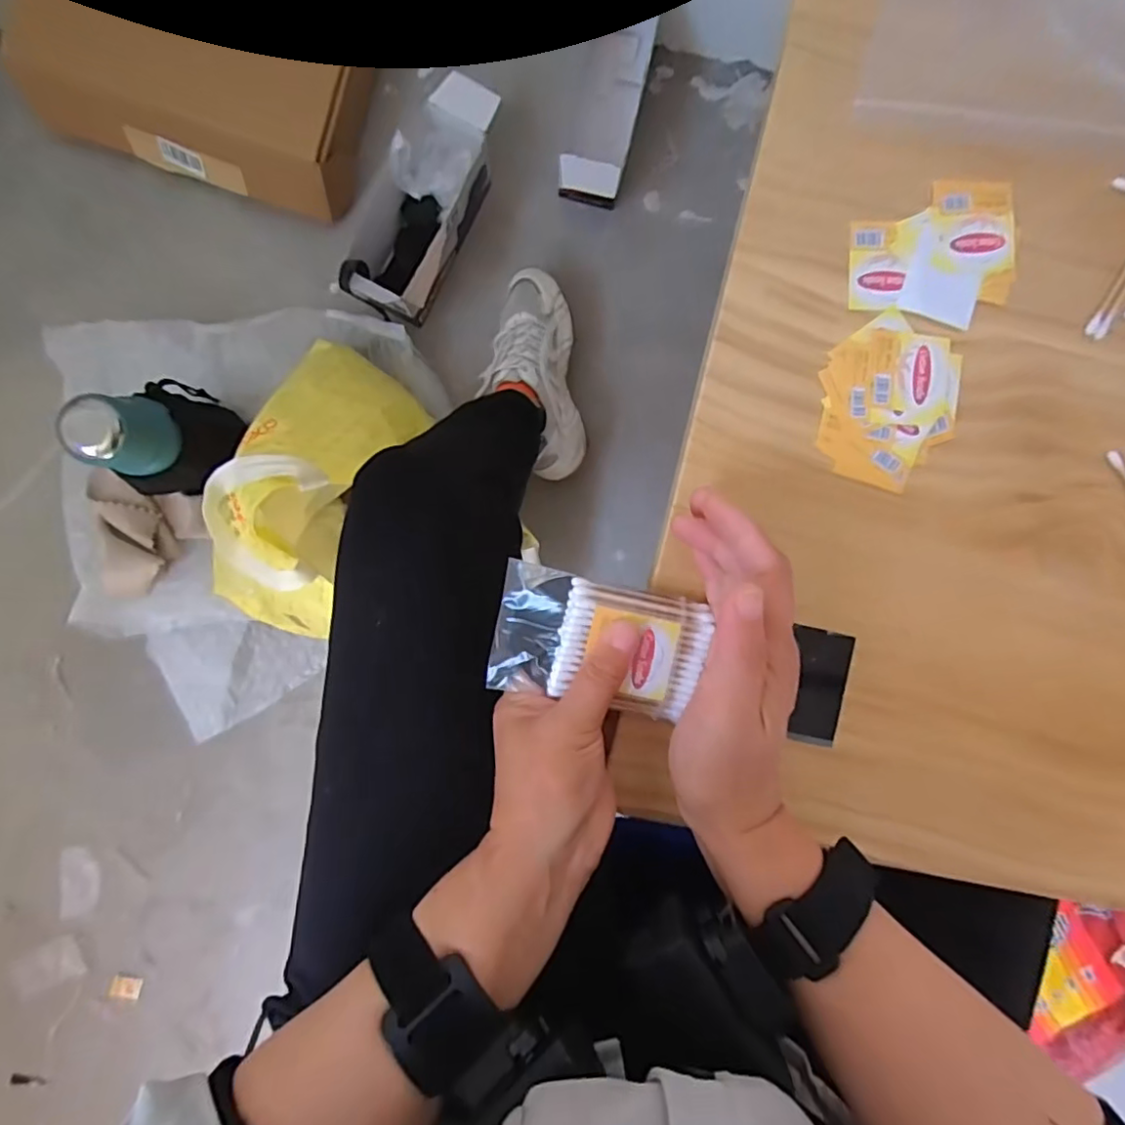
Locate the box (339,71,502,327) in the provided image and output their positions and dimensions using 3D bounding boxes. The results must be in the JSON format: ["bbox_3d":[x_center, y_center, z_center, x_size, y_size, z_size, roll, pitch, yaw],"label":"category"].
[{"bbox_3d":[-0.169,-0.422,0.704,0.098,0.119,0.272,23,92,-5],"label":"box"}]

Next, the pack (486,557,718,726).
[{"bbox_3d":[0.018,0.040,0.288,0.099,0.017,0.061,11,93,-6],"label":"pack"}]

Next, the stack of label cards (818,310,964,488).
[{"bbox_3d":[0.167,-0.081,0.298,0.070,0.004,0.082,0,94,-5],"label":"stack of label cards"}]

